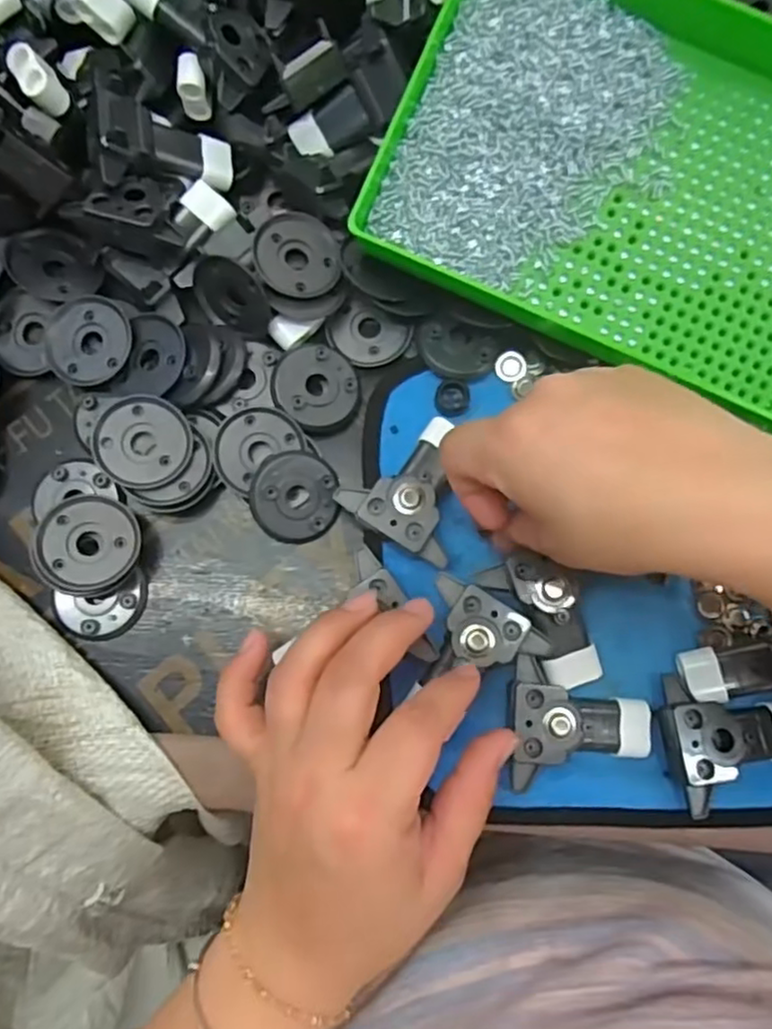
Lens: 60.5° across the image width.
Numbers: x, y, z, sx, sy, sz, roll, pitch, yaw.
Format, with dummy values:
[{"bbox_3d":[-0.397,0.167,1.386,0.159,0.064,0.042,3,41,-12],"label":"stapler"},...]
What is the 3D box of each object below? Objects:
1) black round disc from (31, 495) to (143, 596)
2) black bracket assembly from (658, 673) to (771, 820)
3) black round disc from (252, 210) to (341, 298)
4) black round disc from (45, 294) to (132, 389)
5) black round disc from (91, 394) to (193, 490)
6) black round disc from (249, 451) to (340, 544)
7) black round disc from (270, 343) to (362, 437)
[{"bbox_3d":[-0.133,0.013,0.294,0.043,0.006,0.044,4,76,-14],"label":"black round disc"},{"bbox_3d":[0.152,0.098,0.291,0.069,0.028,0.054,-3,82,-3],"label":"black bracket assembly"},{"bbox_3d":[-0.042,-0.125,0.317,0.040,0.004,0.043,3,77,-15],"label":"black round disc"},{"bbox_3d":[-0.142,-0.081,0.315,0.039,0.011,0.043,0,82,-3],"label":"black round disc"},{"bbox_3d":[-0.111,-0.033,0.301,0.042,0.006,0.041,3,79,-16],"label":"black round disc"},{"bbox_3d":[-0.043,-0.008,0.309,0.039,0.012,0.041,-7,82,-4],"label":"black round disc"},{"bbox_3d":[-0.033,-0.062,0.317,0.041,0.010,0.043,0,82,-3],"label":"black round disc"}]

